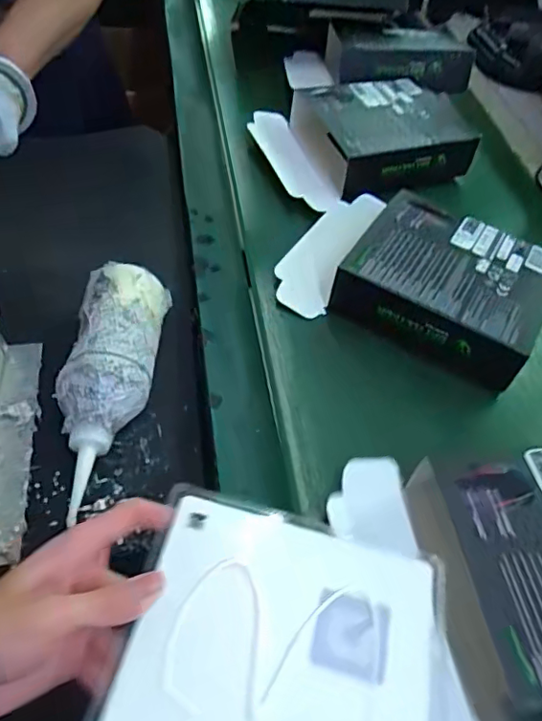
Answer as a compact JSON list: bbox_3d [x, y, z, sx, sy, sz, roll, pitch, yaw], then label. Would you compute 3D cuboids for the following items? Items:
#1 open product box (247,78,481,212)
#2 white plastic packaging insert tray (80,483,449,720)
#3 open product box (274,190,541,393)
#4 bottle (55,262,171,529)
[{"bbox_3d":[0.120,-0.289,0.686,0.237,0.055,0.185,-13,57,-17],"label":"open product box"},{"bbox_3d":[0.006,0.157,0.285,0.172,0.014,0.156,13,53,5],"label":"white plastic packaging insert tray"},{"bbox_3d":[0.144,-0.090,0.540,0.243,0.054,0.179,30,56,13],"label":"open product box"},{"bbox_3d":[-0.135,0.016,0.442,0.070,0.062,0.213,7,54,-3],"label":"bottle"}]

